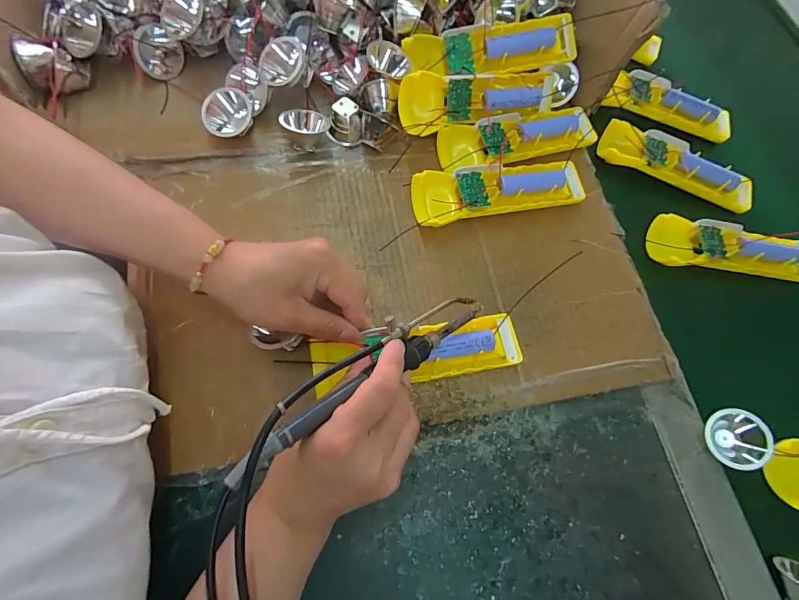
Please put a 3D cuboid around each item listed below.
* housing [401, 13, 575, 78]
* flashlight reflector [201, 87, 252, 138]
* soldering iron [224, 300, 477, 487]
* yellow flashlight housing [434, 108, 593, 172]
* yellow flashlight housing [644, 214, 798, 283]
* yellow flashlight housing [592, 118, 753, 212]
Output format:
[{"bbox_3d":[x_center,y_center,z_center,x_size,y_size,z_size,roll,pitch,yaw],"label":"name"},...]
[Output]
[{"bbox_3d":[0.086,-0.239,0.398,0.160,0.023,0.048,-3,101,5],"label":"housing"},{"bbox_3d":[-0.156,-0.168,0.378,0.037,0.021,0.044,30,85,-25],"label":"flashlight reflector"},{"bbox_3d":[-0.018,0.044,0.268,0.198,0.021,0.030,-32,72,-34],"label":"soldering iron"},{"bbox_3d":[0.117,-0.160,0.424,0.159,0.037,0.046,-13,69,-6],"label":"yellow flashlight housing"},{"bbox_3d":[0.309,-0.051,0.392,0.153,0.020,0.050,7,67,-4],"label":"yellow flashlight housing"},{"bbox_3d":[0.288,-0.143,0.433,0.157,0.025,0.047,26,68,5],"label":"yellow flashlight housing"}]

